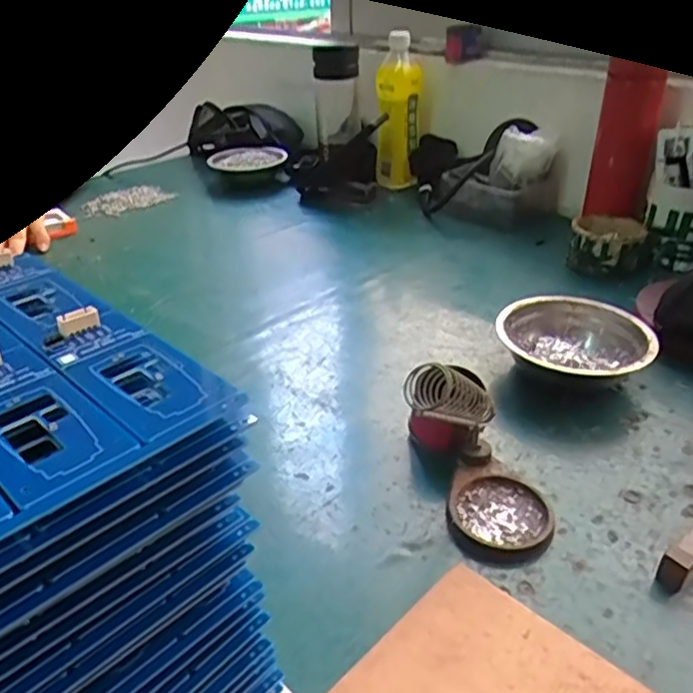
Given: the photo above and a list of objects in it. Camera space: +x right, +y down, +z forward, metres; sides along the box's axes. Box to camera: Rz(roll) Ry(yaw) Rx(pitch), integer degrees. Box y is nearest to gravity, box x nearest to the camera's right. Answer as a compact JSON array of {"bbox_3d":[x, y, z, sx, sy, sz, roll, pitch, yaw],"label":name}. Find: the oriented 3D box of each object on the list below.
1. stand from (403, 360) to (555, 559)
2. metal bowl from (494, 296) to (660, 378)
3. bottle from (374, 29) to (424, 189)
[{"bbox_3d":[0.090,0.063,0.407,0.100,0.100,0.067,20,37,28],"label":"stand"},{"bbox_3d":[0.195,0.004,0.544,0.115,0.051,0.118,1,32,0],"label":"metal bowl"},{"bbox_3d":[0.077,-0.342,0.944,0.064,0.221,0.062,5,32,6],"label":"bottle"}]

